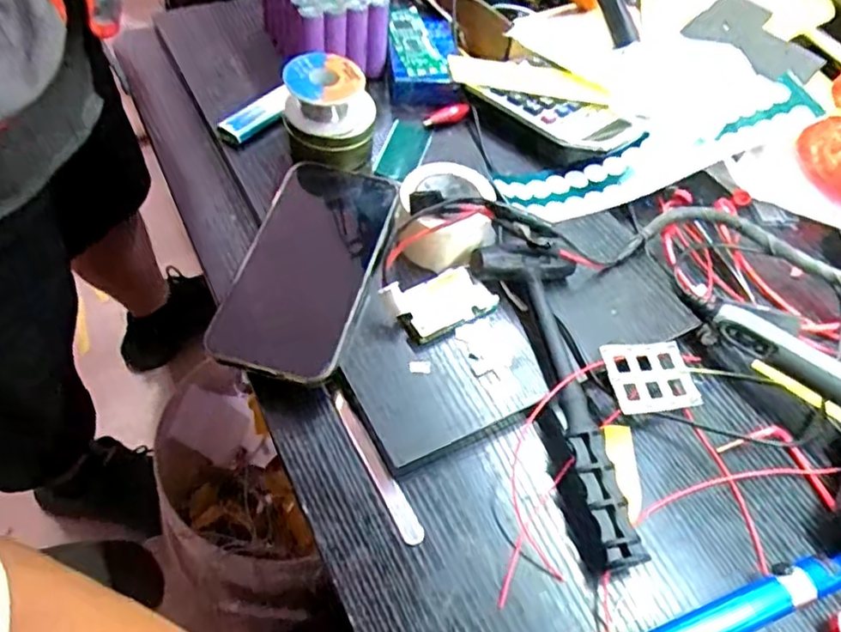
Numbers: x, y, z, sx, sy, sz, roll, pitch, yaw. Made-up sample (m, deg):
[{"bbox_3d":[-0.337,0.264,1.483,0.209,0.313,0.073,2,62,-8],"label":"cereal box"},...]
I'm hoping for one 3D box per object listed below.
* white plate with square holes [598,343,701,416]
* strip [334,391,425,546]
[{"bbox_3d":[0.144,0.037,0.408,0.065,0.005,0.046,-5,65,-26],"label":"white plate with square holes"},{"bbox_3d":[-0.026,0.086,0.378,0.012,0.005,0.102,-25,54,-14],"label":"strip"}]

